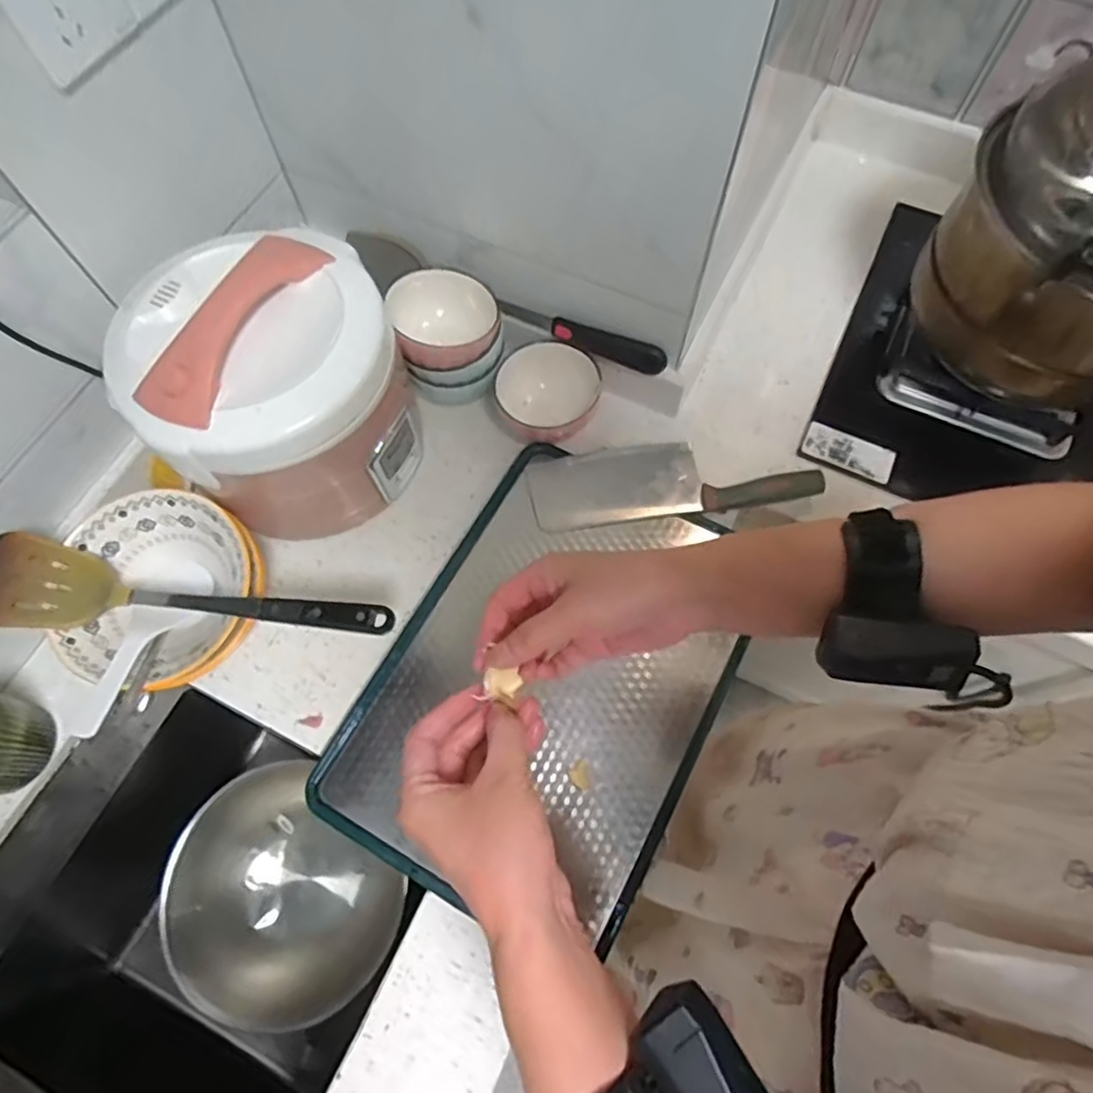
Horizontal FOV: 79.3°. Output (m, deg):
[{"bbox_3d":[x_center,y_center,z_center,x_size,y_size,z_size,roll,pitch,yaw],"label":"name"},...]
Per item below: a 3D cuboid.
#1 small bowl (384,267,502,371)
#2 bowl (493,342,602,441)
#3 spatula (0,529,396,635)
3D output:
[{"bbox_3d":[-0.105,-0.237,0.686,0.108,0.044,0.109,0,68,0],"label":"small bowl"},{"bbox_3d":[0.005,-0.168,0.725,0.103,0.058,0.110,0,68,0],"label":"bowl"},{"bbox_3d":[-0.309,0.050,0.567,0.356,0.038,0.078,8,68,3],"label":"spatula"}]

